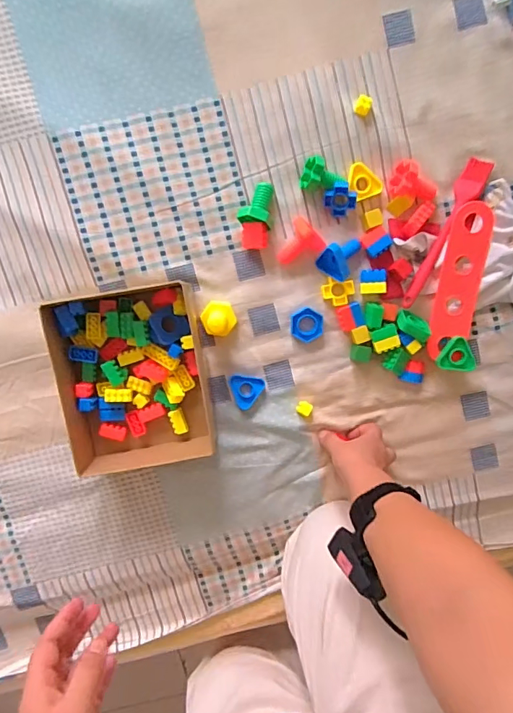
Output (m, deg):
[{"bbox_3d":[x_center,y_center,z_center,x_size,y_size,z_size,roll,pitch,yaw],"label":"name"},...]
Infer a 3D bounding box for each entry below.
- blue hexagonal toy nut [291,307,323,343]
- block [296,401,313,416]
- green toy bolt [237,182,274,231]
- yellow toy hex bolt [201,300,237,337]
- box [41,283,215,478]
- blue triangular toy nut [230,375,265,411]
[{"bbox_3d":[0.066,-0.041,0.606,0.041,0.010,0.044,-5,99,-1],"label":"blue hexagonal toy nut"},{"bbox_3d":[0.064,0.069,0.619,0.019,0.011,0.018,32,96,-6],"label":"block"},{"bbox_3d":[0.004,-0.189,0.570,0.042,0.034,0.054,17,101,-2],"label":"green toy bolt"},{"bbox_3d":[-0.048,-0.046,0.584,0.047,0.042,0.045,35,99,-5],"label":"yellow toy hex bolt"},{"bbox_3d":[-0.151,0.027,0.583,0.172,0.060,0.227,-6,99,-1],"label":"box"},{"bbox_3d":[-0.012,0.048,0.613,0.045,0.010,0.044,0,99,-2],"label":"blue triangular toy nut"}]

